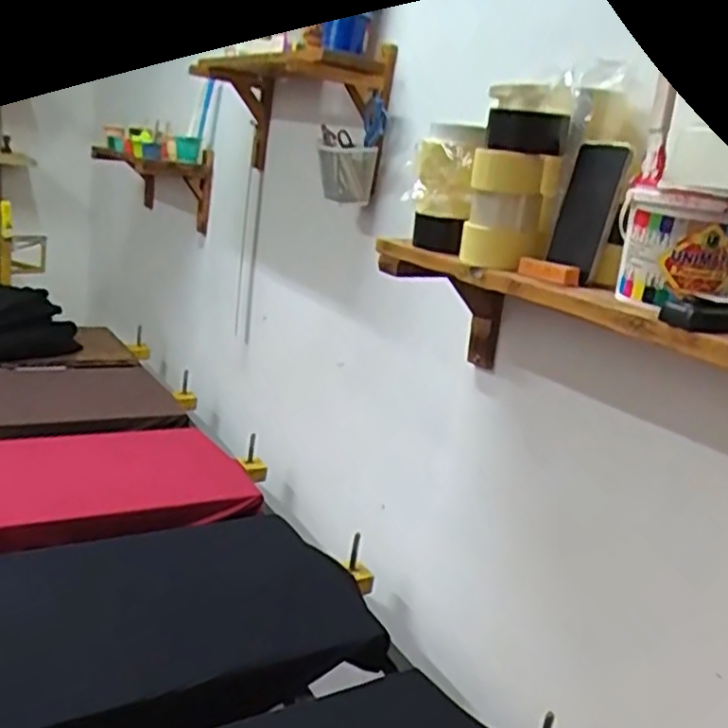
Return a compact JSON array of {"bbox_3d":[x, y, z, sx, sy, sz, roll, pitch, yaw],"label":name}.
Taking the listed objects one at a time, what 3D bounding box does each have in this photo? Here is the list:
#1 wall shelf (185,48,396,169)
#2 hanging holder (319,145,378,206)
[{"bbox_3d":[-0.227,-0.619,1.748,0.235,0.255,0.823,-1,17,-27],"label":"wall shelf"},{"bbox_3d":[-0.039,-0.402,1.537,0.120,0.118,0.141,7,15,-2],"label":"hanging holder"}]

